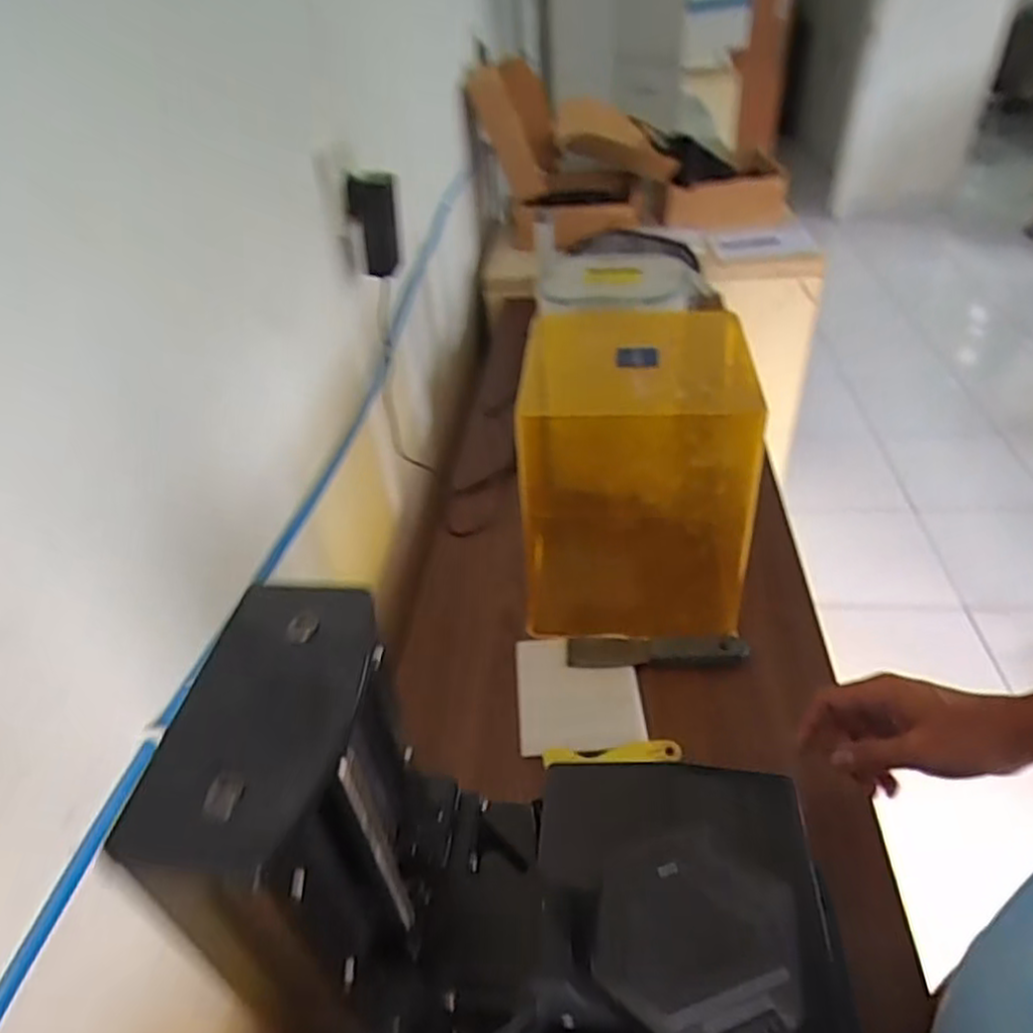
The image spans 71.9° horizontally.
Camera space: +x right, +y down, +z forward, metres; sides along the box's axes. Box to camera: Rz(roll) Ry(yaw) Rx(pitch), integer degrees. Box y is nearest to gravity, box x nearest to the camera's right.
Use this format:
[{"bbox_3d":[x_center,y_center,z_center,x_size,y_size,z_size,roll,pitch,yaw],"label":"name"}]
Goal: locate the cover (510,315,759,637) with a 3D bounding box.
[{"bbox_3d":[0.124,-0.042,0.775,0.216,0.308,0.198,-1,38,4],"label":"cover"}]

